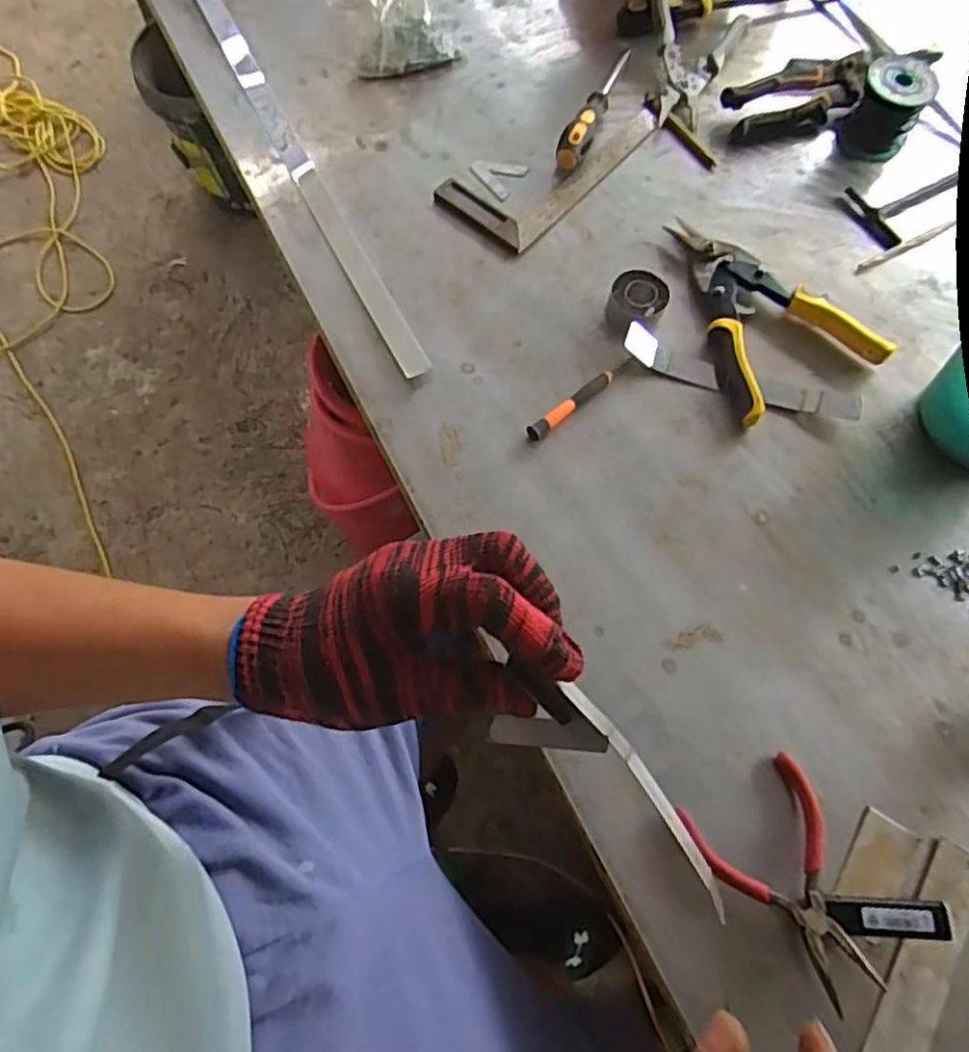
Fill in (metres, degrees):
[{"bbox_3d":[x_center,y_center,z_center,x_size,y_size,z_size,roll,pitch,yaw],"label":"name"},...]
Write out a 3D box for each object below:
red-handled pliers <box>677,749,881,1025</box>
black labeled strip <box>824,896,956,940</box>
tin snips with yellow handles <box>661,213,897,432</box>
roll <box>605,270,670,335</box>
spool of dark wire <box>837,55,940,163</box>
[{"bbox_3d":[0.209,0.246,0.481,0.089,0.023,0.139,-19,71,-8],"label":"red-handled pliers"},{"bbox_3d":[0.272,0.266,0.471,0.077,0.017,0.025,-2,69,11],"label":"black labeled strip"},{"bbox_3d":[0.268,-0.210,0.657,0.143,0.026,0.220,-16,70,-7],"label":"tin snips with yellow handles"},{"bbox_3d":[0.139,-0.208,0.650,0.052,0.025,0.061,32,72,10],"label":"roll"},{"bbox_3d":[0.422,-0.438,0.730,0.068,0.081,0.063,0,69,-1],"label":"spool of dark wire"}]

